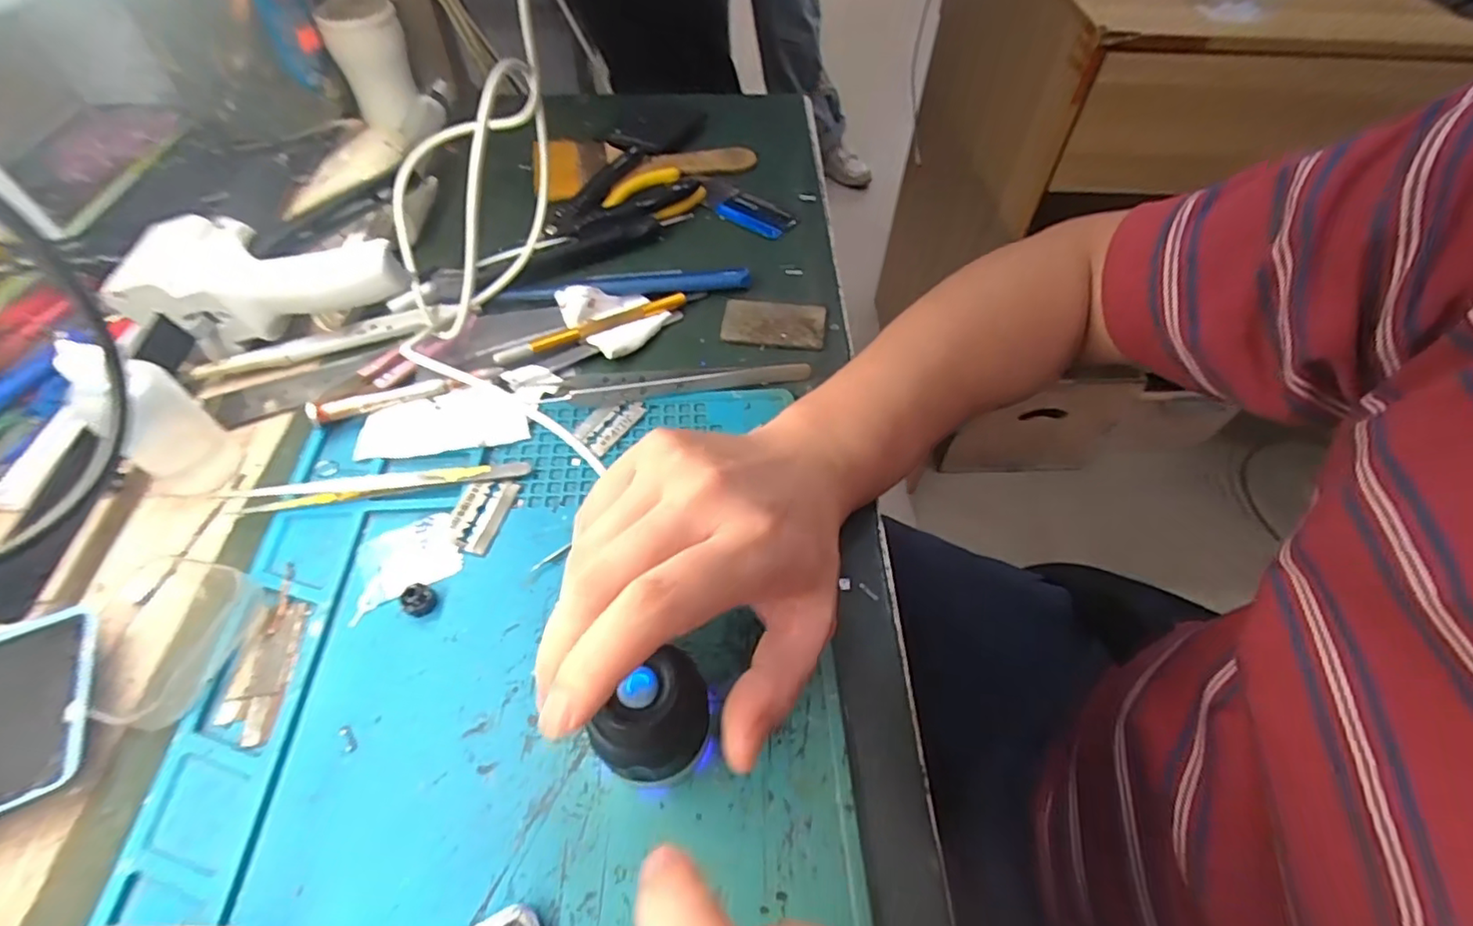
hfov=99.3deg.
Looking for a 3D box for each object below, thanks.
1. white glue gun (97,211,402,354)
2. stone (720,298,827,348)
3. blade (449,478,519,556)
[{"bbox_3d":[-0.242,-0.098,0.339,0.149,0.060,0.061,3,54,-1],"label":"white glue gun"},{"bbox_3d":[0.023,-0.085,0.373,0.060,0.004,0.036,8,54,3],"label":"stone"},{"bbox_3d":[-0.119,0.024,0.292,0.022,0.004,0.038,15,56,1],"label":"blade"}]

